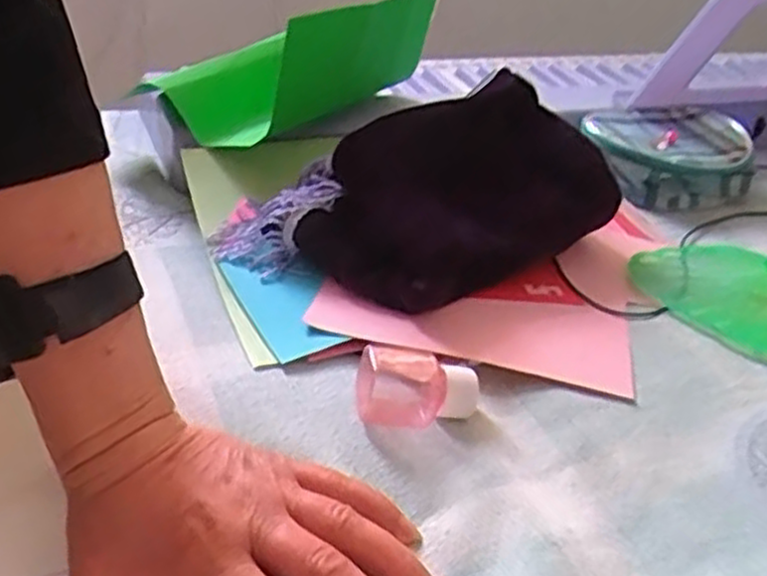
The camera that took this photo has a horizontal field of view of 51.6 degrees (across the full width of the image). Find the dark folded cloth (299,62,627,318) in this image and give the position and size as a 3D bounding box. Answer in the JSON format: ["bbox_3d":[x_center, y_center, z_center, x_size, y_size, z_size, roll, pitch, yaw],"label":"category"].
[{"bbox_3d":[0.054,-0.061,0.515,0.128,0.086,0.219,30,39,32],"label":"dark folded cloth"}]

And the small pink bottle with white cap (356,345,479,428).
[{"bbox_3d":[0.016,0.048,0.386,0.058,0.025,0.034,10,33,5],"label":"small pink bottle with white cap"}]

